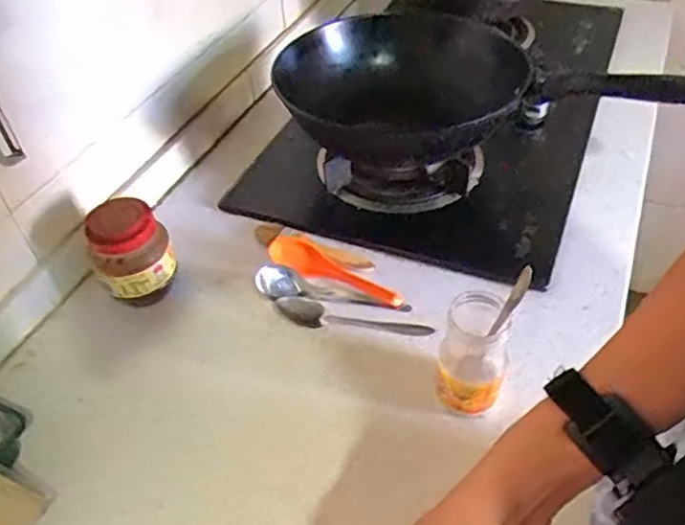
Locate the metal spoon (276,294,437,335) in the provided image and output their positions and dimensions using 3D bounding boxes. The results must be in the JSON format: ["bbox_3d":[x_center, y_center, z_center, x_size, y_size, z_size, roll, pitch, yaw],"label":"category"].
[{"bbox_3d":[0.010,0.057,0.666,0.170,0.021,0.038,5,46,10],"label":"metal spoon"}]

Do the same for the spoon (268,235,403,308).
[{"bbox_3d":[-0.013,0.013,0.703,0.163,0.031,0.051,28,54,29],"label":"spoon"}]

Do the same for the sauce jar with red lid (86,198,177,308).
[{"bbox_3d":[-0.229,-0.007,0.684,0.079,0.122,0.064,-17,46,-11],"label":"sauce jar with red lid"}]

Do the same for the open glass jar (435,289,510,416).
[{"bbox_3d":[0.116,0.088,0.557,0.056,0.122,0.062,6,46,9],"label":"open glass jar"}]

